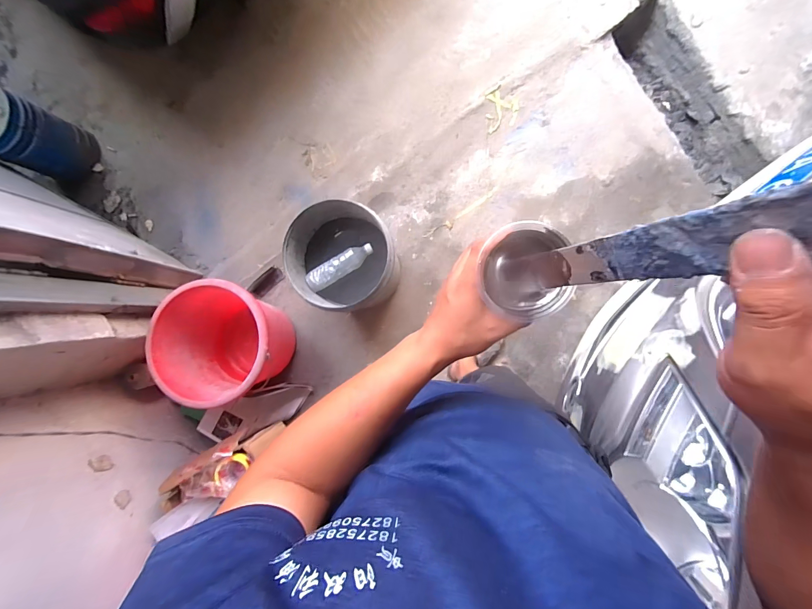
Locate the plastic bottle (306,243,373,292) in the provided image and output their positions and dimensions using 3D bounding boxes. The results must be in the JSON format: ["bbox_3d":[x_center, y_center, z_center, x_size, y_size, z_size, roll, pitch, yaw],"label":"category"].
[{"bbox_3d":[-0.203,-0.122,1.101,0.214,0.058,0.062,-35,86,4],"label":"plastic bottle"}]

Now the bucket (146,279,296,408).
[{"bbox_3d":[-0.562,0.112,1.187,0.348,0.360,0.347,0,89,5],"label":"bucket"}]

